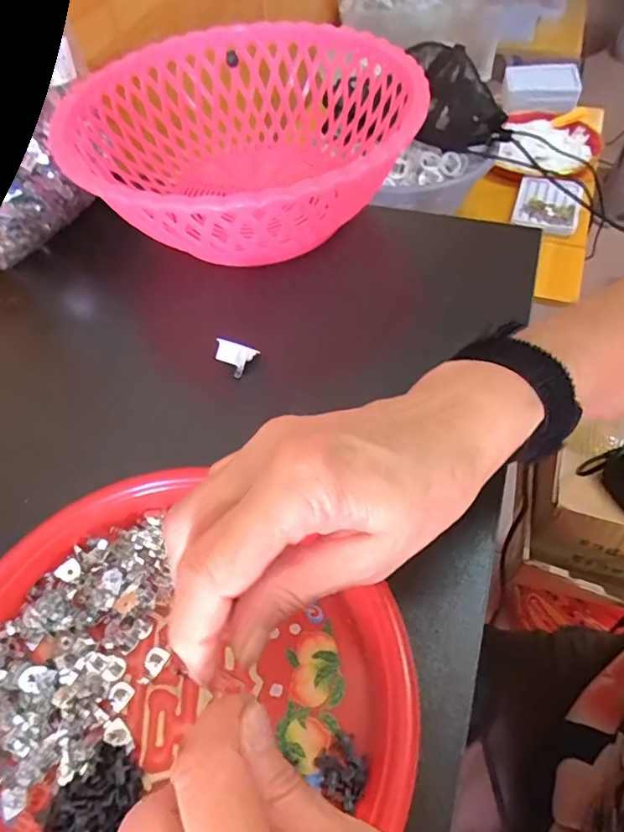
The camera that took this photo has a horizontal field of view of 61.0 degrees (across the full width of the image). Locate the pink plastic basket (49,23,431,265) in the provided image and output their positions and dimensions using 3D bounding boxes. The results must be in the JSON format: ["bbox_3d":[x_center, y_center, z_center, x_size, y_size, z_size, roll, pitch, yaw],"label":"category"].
[{"bbox_3d":[-0.054,-0.242,0.479,0.279,0.104,0.288,-2,55,3],"label":"pink plastic basket"}]

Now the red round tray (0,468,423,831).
[{"bbox_3d":[-0.082,0.148,0.262,0.235,0.030,0.213,27,62,20],"label":"red round tray"}]

